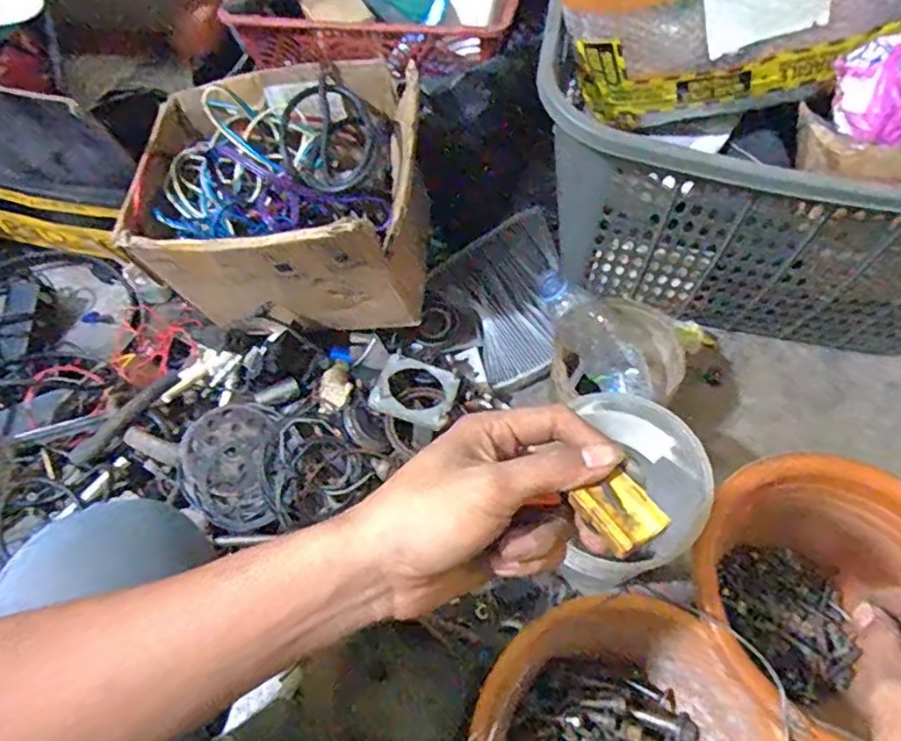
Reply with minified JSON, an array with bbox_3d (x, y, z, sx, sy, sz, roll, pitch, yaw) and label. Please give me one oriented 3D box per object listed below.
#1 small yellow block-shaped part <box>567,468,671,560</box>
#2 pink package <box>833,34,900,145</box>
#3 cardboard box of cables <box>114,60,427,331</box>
[{"bbox_3d":[0.076,0.067,0.287,0.032,0.013,0.032,-26,50,-26],"label":"small yellow block-shaped part"},{"bbox_3d":[0.391,-0.256,0.571,0.050,0.097,0.090,-17,63,-4],"label":"pink package"},{"bbox_3d":[-0.188,-0.193,0.740,0.292,0.193,0.237,0,63,4],"label":"cardboard box of cables"}]

